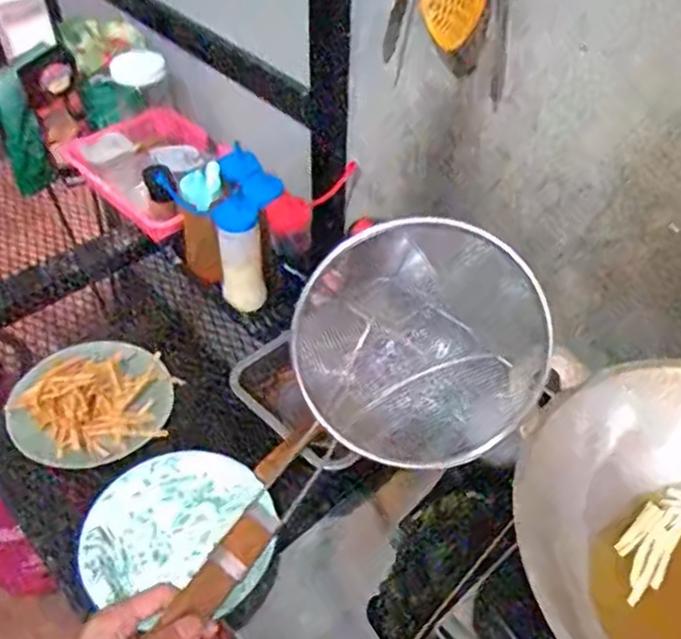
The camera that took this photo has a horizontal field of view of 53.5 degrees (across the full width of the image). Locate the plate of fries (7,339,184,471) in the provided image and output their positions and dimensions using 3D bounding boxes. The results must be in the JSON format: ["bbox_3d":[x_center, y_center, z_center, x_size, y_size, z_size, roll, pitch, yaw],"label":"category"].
[{"bbox_3d":[-0.332,0.106,0.908,0.204,0.054,0.192,1,46,-1],"label":"plate of fries"}]

